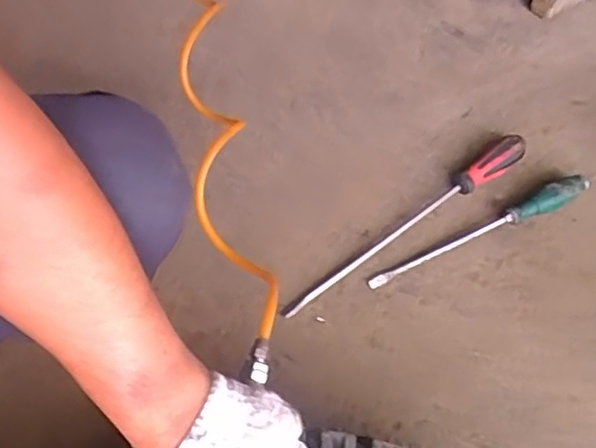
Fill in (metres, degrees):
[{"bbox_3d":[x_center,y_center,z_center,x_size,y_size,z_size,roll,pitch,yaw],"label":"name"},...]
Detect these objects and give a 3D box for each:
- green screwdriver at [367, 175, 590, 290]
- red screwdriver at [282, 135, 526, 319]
[{"bbox_3d":[0.223,0.003,0.759,0.312,0.032,0.030,-21,63,-15],"label":"green screwdriver"},{"bbox_3d":[0.143,-0.003,0.759,0.395,0.031,0.042,-35,67,-22],"label":"red screwdriver"}]

